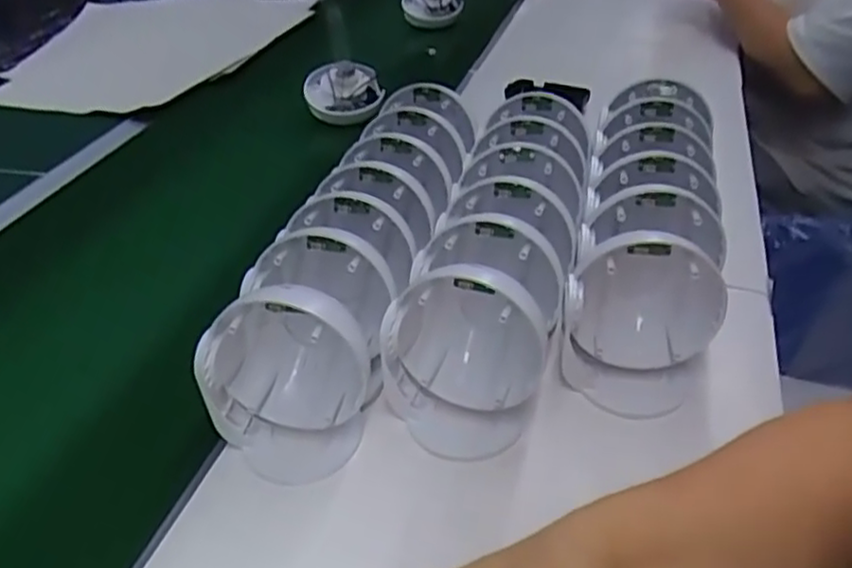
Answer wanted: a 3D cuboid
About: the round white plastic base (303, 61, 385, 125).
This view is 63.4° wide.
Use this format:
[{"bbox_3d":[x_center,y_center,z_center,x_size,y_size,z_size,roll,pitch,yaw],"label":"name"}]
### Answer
[{"bbox_3d":[-0.117,-0.277,0.984,0.107,0.080,0.066,-9,37,-3],"label":"round white plastic base"}]

